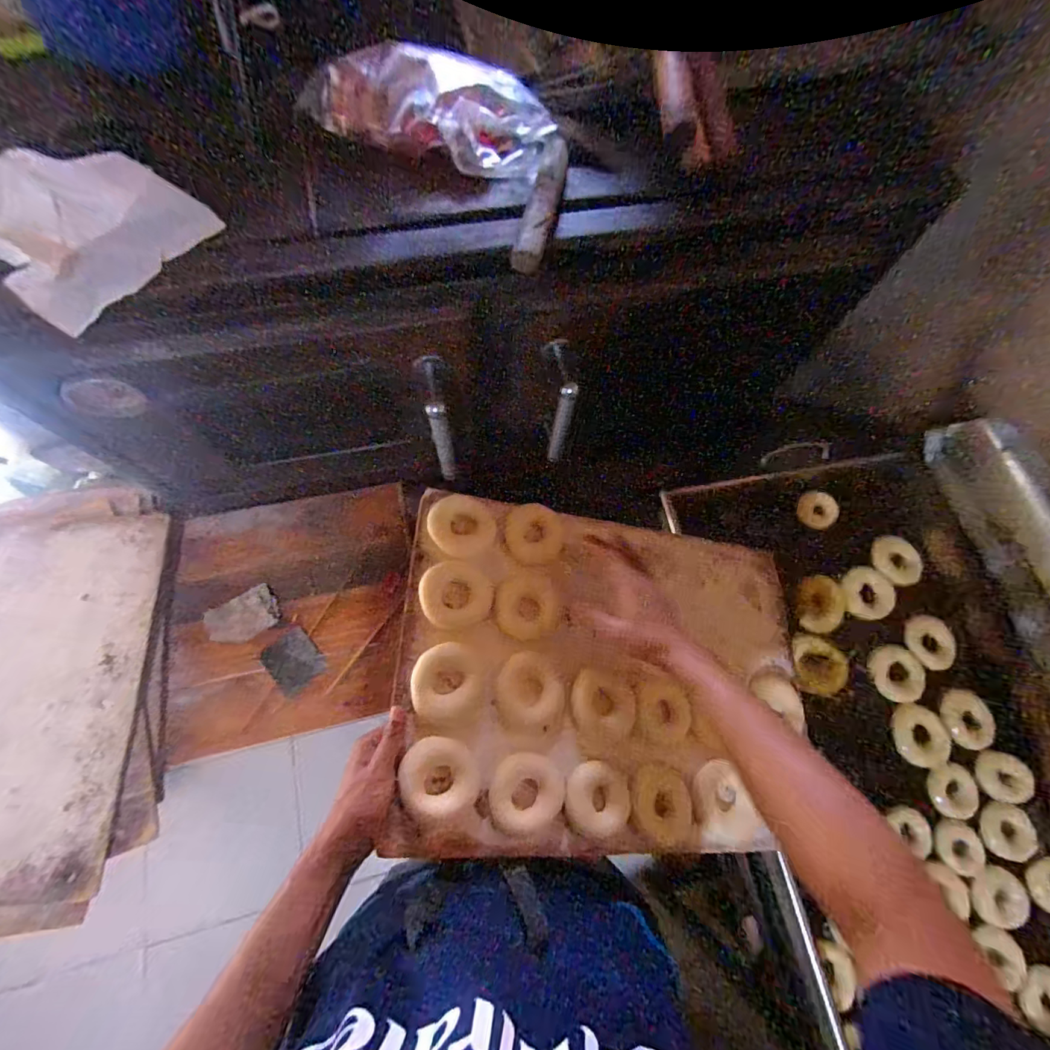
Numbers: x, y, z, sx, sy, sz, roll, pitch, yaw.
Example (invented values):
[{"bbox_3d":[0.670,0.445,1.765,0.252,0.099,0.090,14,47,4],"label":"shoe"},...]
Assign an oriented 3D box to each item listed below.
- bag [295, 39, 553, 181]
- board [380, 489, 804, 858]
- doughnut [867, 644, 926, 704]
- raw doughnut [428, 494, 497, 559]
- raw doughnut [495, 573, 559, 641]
[{"bbox_3d":[-0.114,-0.486,0.553,0.279,0.086,0.149,33,72,8],"label":"bag"},{"bbox_3d":[0.131,0.189,0.625,0.563,0.034,0.405,10,66,-16],"label":"board"},{"bbox_3d":[0.649,0.259,0.831,0.099,0.030,0.092,-6,71,-6],"label":"doughnut"},{"bbox_3d":[-0.085,0.003,0.638,0.087,0.015,0.087,4,76,-18],"label":"raw doughnut"},{"bbox_3d":[0.003,0.106,0.622,0.078,0.015,0.084,10,70,0],"label":"raw doughnut"}]

